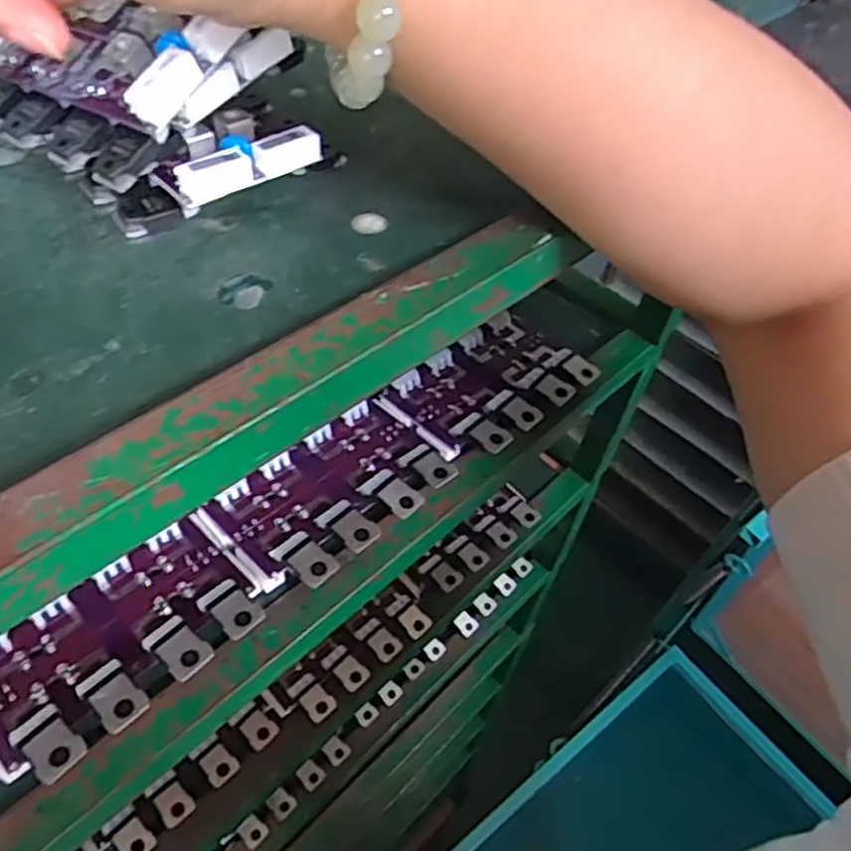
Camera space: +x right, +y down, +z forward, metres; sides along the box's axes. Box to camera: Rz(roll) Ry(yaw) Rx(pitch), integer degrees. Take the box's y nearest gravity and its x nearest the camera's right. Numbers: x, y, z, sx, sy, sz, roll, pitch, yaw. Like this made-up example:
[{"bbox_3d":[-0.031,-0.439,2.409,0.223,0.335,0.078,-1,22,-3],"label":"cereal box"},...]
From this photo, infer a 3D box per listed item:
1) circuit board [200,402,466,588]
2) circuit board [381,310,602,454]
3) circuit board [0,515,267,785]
[{"bbox_3d":[-0.039,0.027,0.326,0.067,0.012,0.100,38,56,24],"label":"circuit board"},{"bbox_3d":[0.037,-0.025,0.378,0.096,0.011,0.070,-34,61,-30],"label":"circuit board"},{"bbox_3d":[-0.117,0.082,0.273,0.106,0.016,0.065,-34,61,-30],"label":"circuit board"}]

